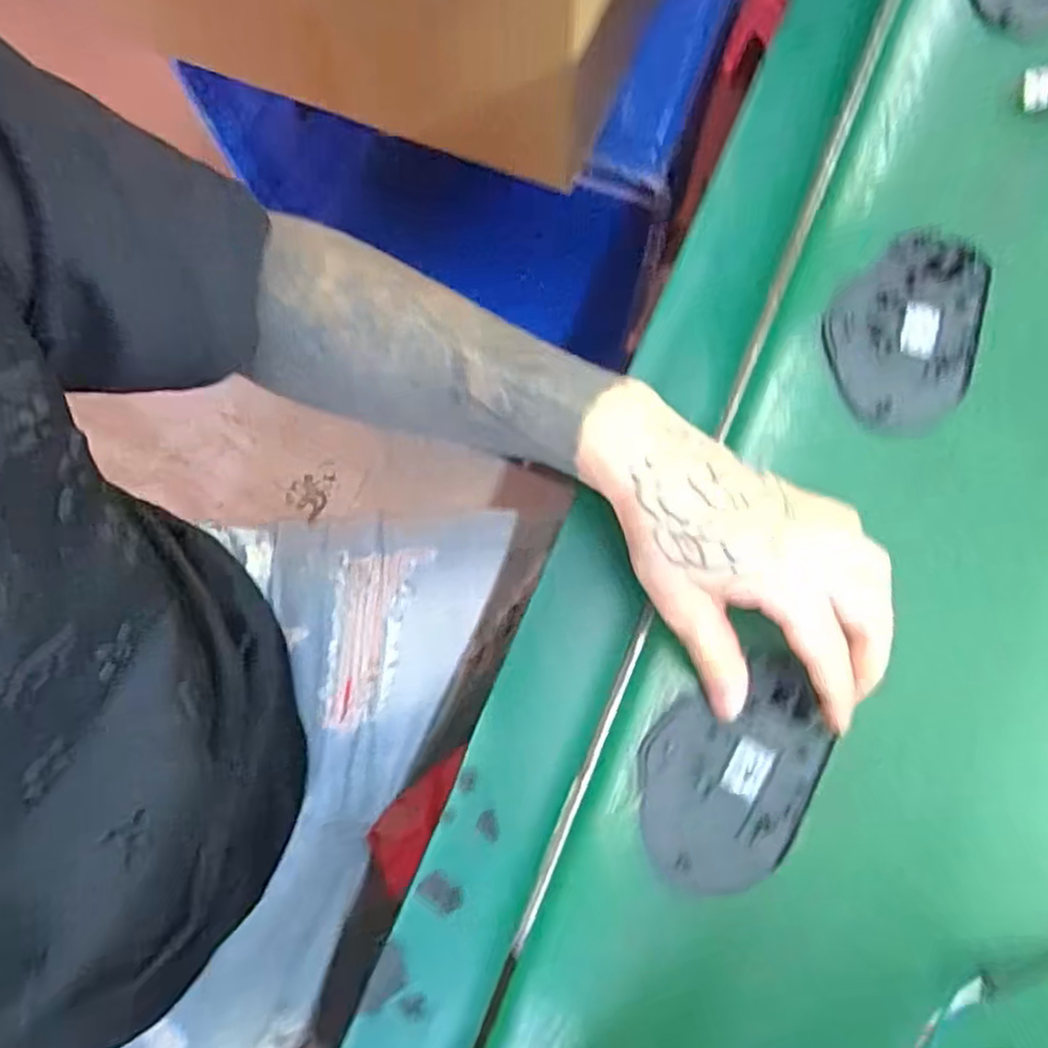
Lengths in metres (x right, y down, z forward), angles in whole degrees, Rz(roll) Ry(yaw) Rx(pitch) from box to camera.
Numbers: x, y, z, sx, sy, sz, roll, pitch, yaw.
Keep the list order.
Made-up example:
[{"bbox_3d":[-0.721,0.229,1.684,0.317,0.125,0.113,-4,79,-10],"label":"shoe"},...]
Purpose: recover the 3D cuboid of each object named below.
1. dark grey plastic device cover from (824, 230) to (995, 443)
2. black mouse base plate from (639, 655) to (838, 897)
[{"bbox_3d":[0.198,-0.102,0.361,0.074,0.006,0.110,18,78,6],"label":"dark grey plastic device cover"},{"bbox_3d":[0.095,0.113,0.316,0.071,0.014,0.105,39,80,7],"label":"black mouse base plate"}]

